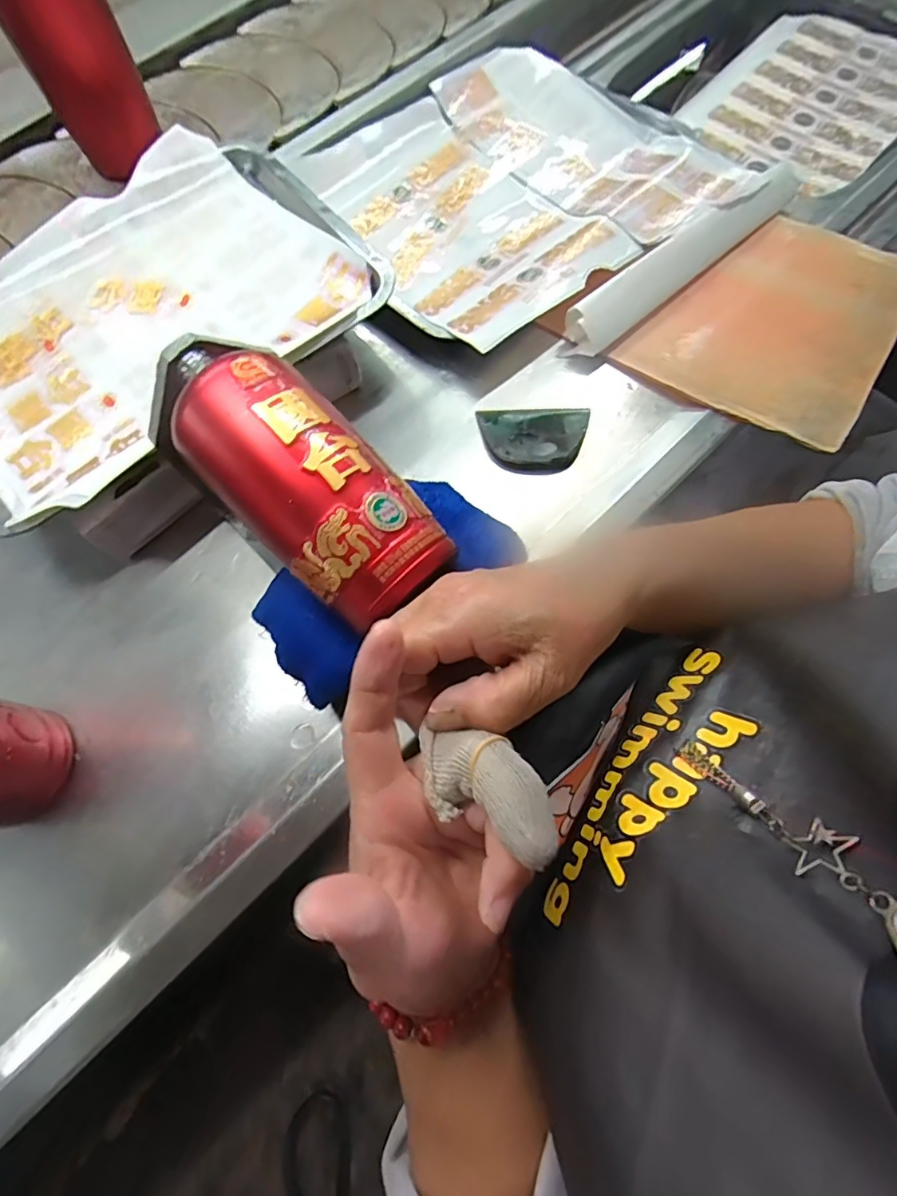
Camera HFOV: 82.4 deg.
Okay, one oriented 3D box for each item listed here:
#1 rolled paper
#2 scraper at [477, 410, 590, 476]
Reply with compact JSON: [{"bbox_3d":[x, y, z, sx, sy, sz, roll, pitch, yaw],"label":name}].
[{"bbox_3d":[0.208,-0.302,0.450,0.273,0.036,0.053,-41,77,-11],"label":"rolled paper"},{"bbox_3d":[0.071,-0.127,0.414,0.086,0.018,0.060,-3,73,0],"label":"scraper"}]

